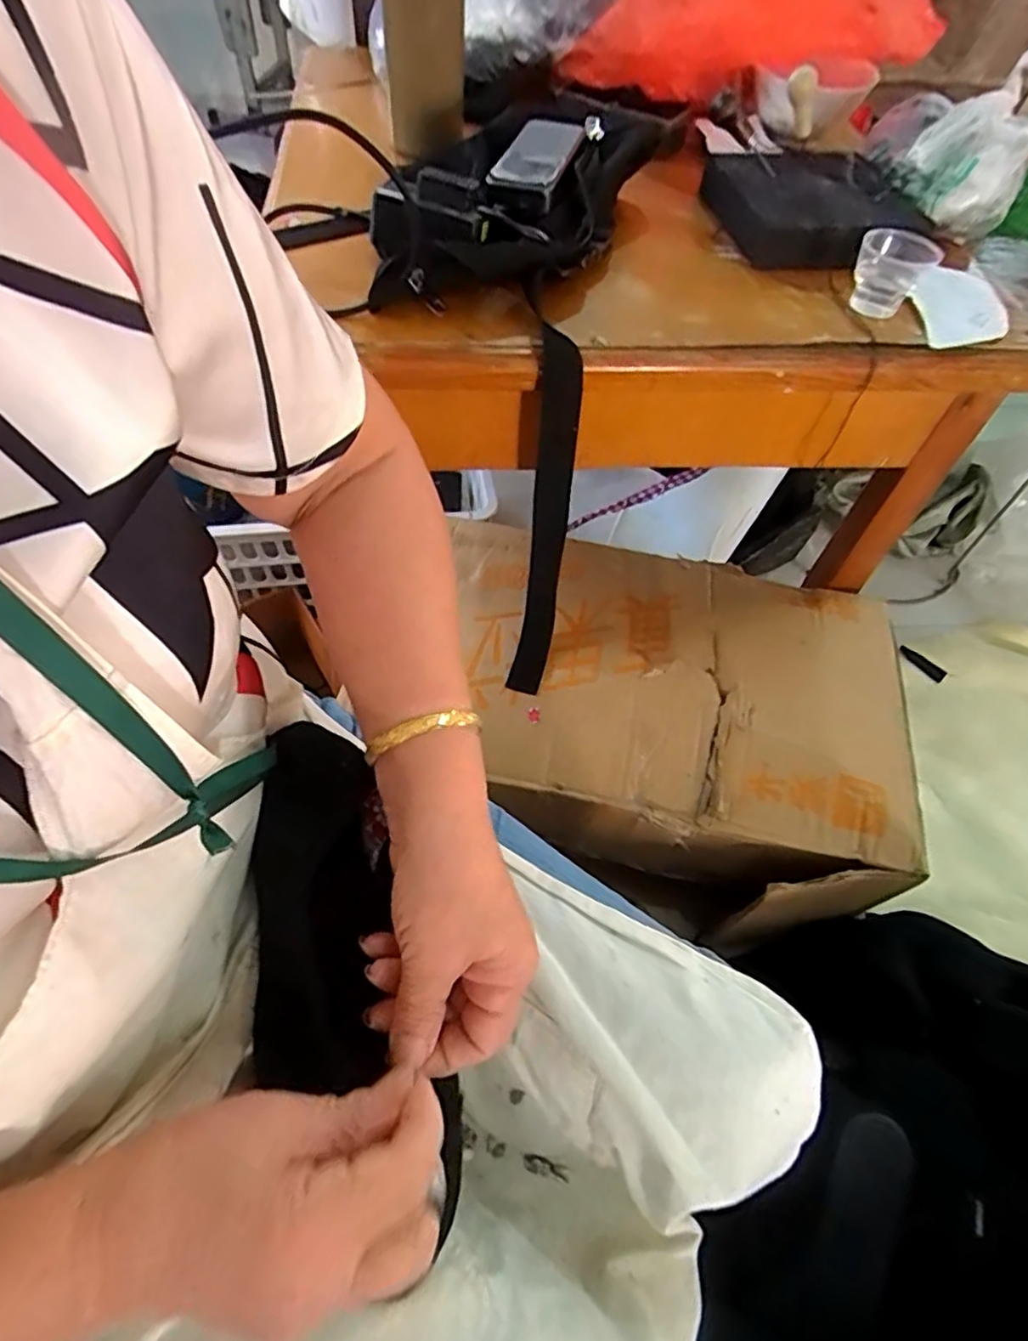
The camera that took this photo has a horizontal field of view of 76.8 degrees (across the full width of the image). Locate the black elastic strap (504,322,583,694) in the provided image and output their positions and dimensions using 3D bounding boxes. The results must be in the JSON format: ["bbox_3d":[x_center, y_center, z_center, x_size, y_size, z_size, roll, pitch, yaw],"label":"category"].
[{"bbox_3d":[0.026,-0.115,0.543,0.034,0.297,0.043,4,36,-2],"label":"black elastic strap"}]

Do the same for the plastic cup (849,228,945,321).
[{"bbox_3d":[0.282,-0.299,0.488,0.055,0.051,0.052,28,60,13],"label":"plastic cup"}]

